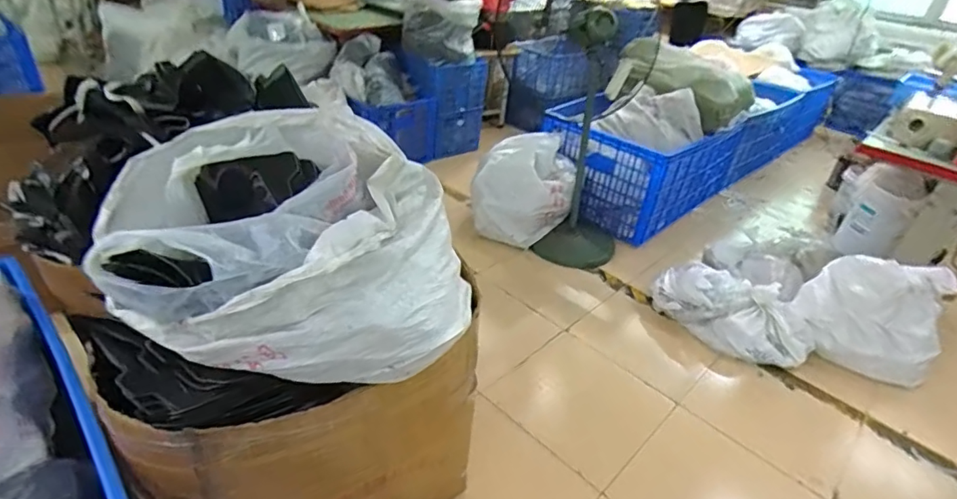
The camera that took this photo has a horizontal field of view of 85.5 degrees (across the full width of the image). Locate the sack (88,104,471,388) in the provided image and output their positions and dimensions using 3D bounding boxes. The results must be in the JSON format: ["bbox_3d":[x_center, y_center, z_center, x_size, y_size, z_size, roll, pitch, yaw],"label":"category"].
[{"bbox_3d":[-0.305,0.026,0.940,0.560,0.395,0.421,-8,36,-21],"label":"sack"}]

